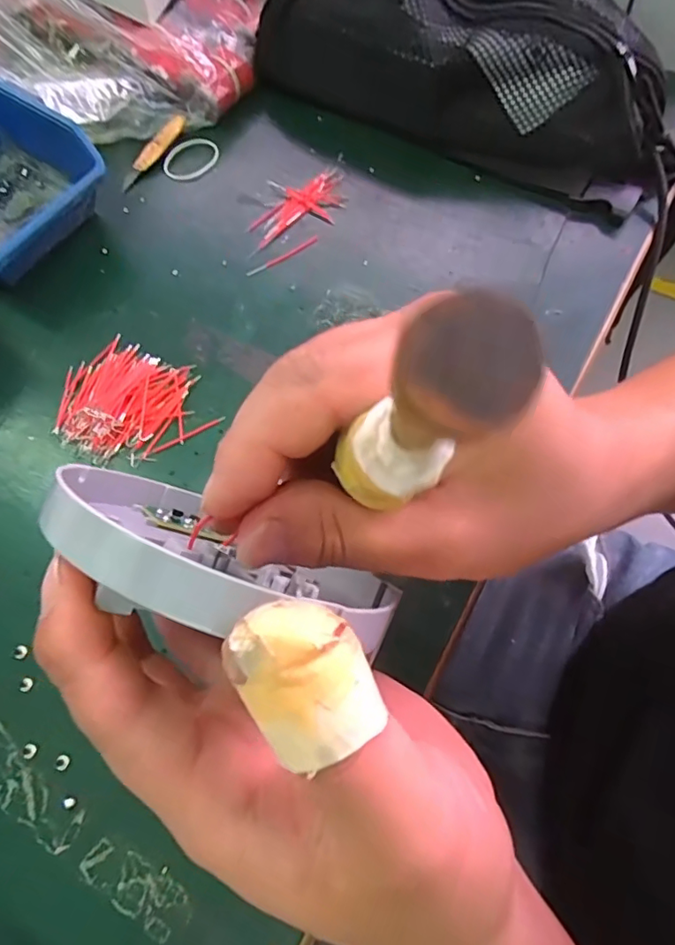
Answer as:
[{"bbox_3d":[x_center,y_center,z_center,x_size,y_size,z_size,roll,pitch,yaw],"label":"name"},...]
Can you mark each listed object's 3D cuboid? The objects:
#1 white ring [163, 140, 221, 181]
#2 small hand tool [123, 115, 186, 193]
[{"bbox_3d":[-0.109,-0.234,0.403,0.043,0.004,0.043,-1,69,3],"label":"white ring"},{"bbox_3d":[-0.135,-0.237,0.399,0.012,0.008,0.071,30,73,13],"label":"small hand tool"}]

